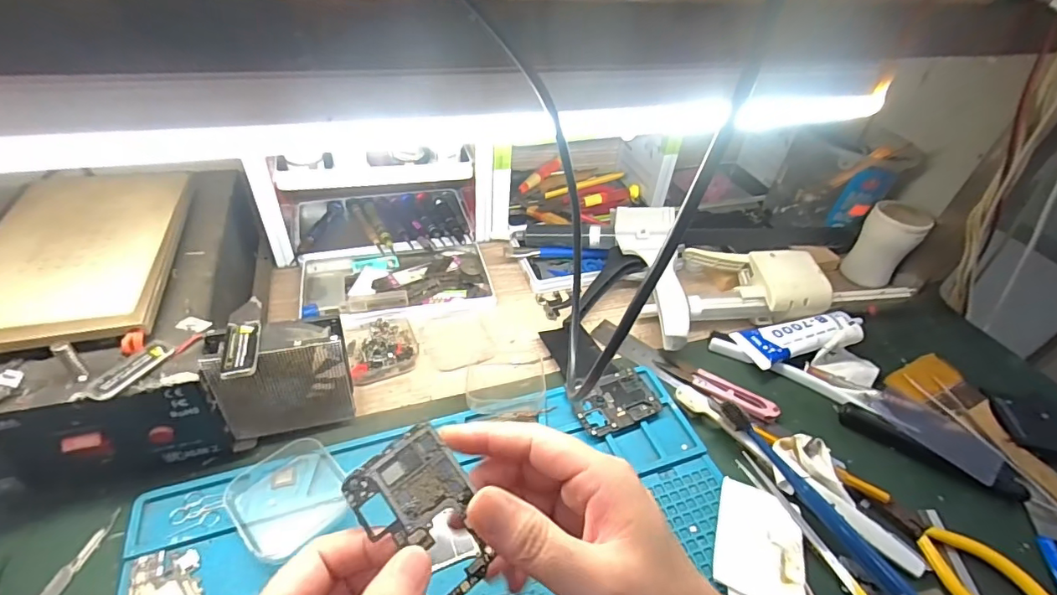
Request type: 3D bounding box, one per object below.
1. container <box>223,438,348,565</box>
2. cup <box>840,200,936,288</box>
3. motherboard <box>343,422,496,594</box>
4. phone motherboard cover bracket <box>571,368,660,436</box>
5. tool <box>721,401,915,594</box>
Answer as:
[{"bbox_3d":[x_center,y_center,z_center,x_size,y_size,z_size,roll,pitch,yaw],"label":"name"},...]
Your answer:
[{"bbox_3d":[-0.154,0.126,0.314,0.061,0.016,0.066,-28,52,-32],"label":"container"},{"bbox_3d":[0.383,-0.057,0.530,0.052,0.082,0.050,4,42,-3],"label":"cup"},{"bbox_3d":[-0.045,0.096,0.215,0.046,0.004,0.068,-34,72,-18],"label":"motherboard"},{"bbox_3d":[0.069,0.084,0.396,0.068,0.006,0.048,-14,46,-22],"label":"phone motherboard cover bracket"},{"bbox_3d":[0.200,0.144,0.327,0.018,0.027,0.181,-18,47,-25],"label":"tool"}]

